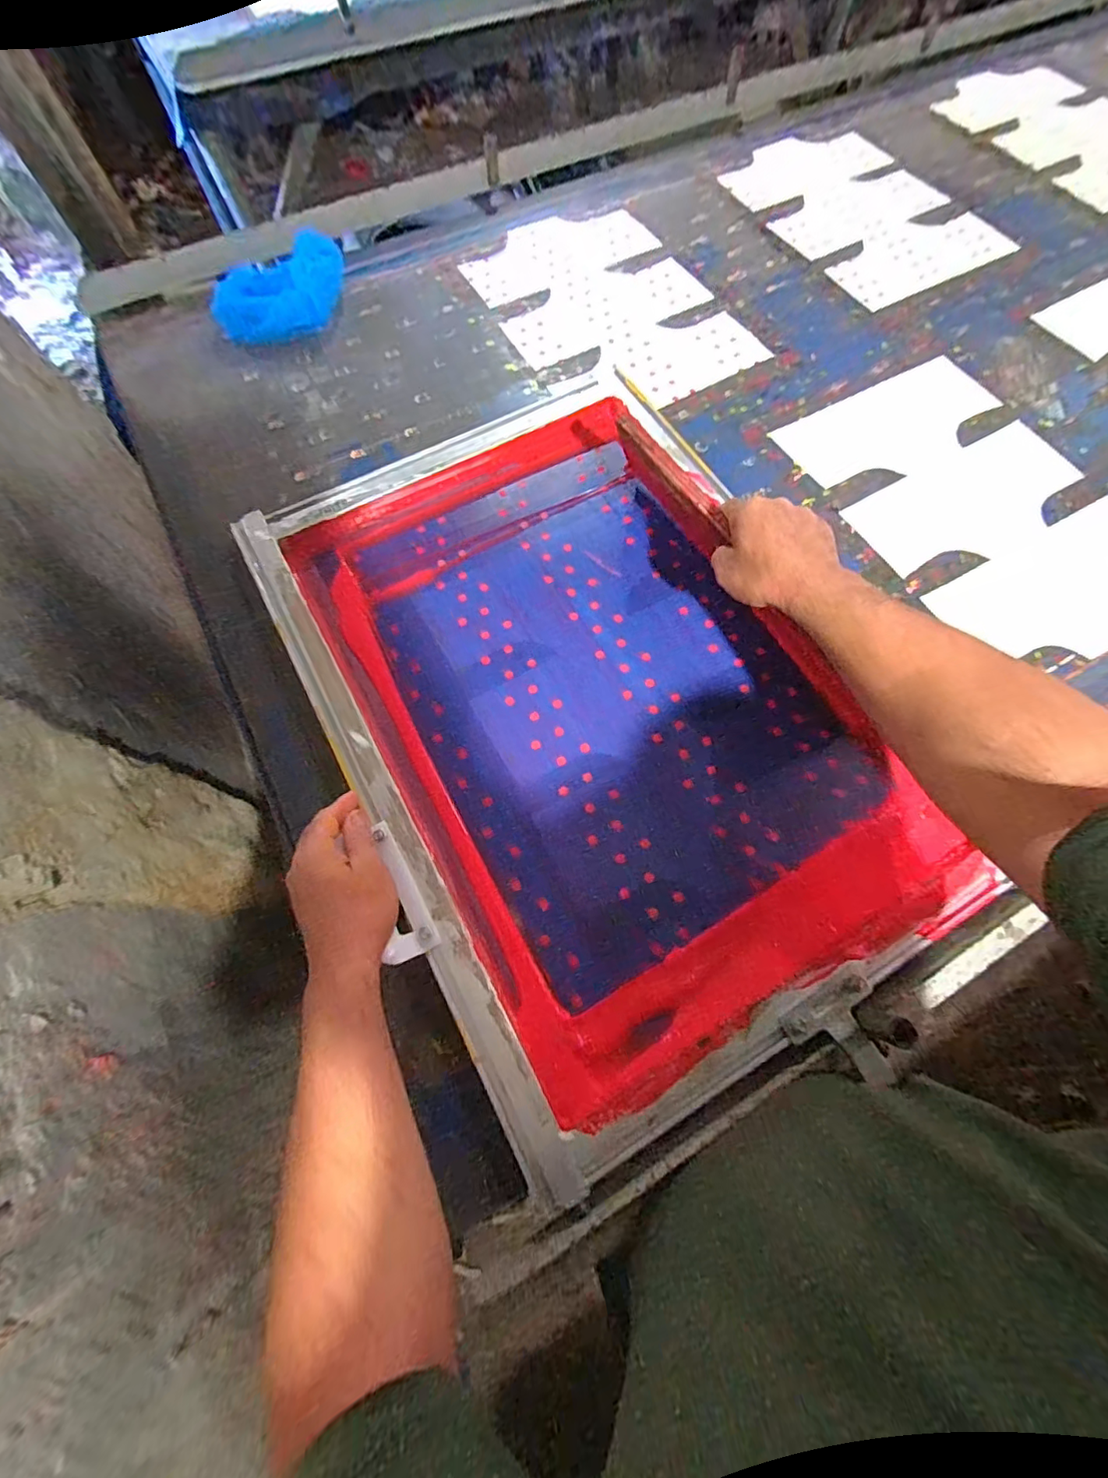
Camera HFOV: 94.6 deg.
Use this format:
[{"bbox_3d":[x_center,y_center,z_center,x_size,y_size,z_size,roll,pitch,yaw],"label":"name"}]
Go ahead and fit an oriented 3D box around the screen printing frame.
[{"bbox_3d":[0.033,-0.054,0.542,0.512,0.048,0.746,-25,71,-10],"label":"screen printing frame"}]

